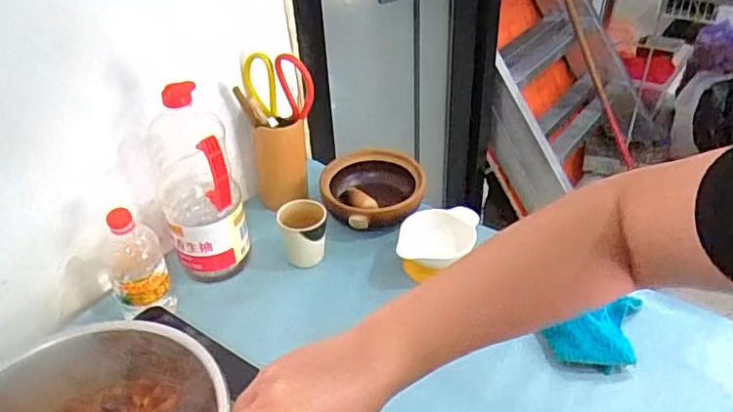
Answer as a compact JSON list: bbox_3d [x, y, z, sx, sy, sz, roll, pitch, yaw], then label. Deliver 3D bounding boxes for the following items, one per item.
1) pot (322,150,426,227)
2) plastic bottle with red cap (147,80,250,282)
[{"bbox_3d":[0.006,-0.034,0.924,0.153,0.058,0.168,-2,37,1],"label":"pot"},{"bbox_3d":[-0.227,-0.027,0.772,0.105,0.275,0.091,-16,39,-17],"label":"plastic bottle with red cap"}]

